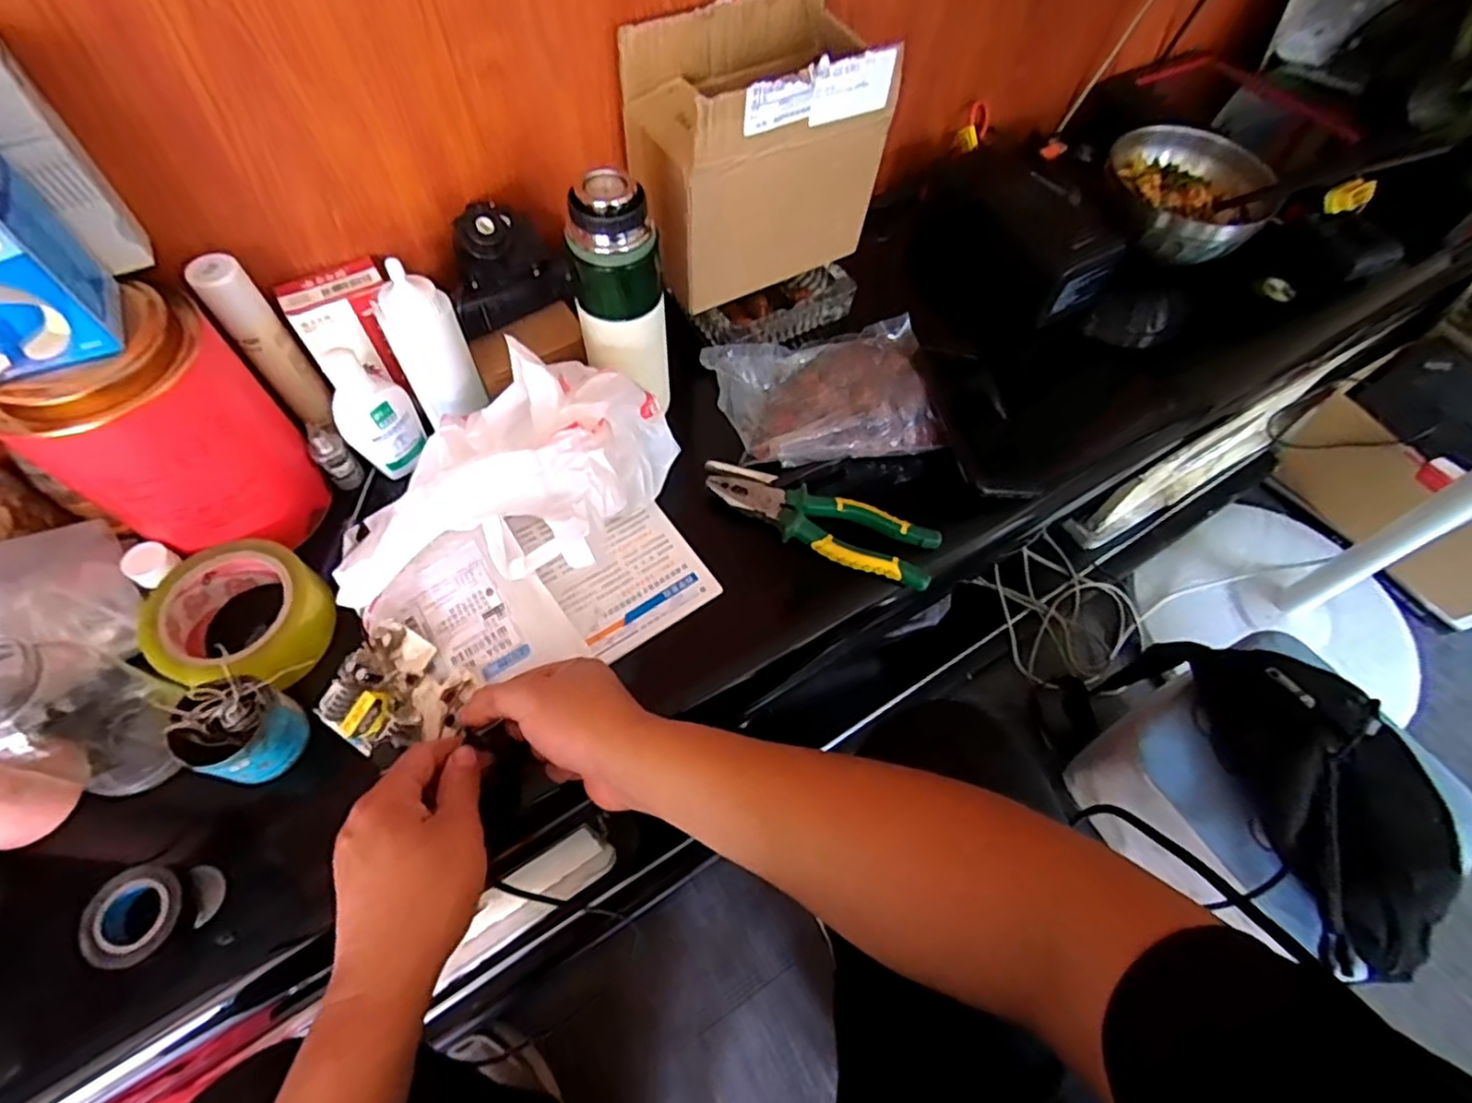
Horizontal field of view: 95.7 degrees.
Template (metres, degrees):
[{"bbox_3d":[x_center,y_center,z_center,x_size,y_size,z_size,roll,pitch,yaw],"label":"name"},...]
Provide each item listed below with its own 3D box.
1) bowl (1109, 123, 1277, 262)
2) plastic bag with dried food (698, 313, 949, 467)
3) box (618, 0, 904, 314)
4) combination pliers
[{"bbox_3d":[0.479,-0.377,0.704,0.157,0.053,0.157,21,61,10],"label":"bowl"},{"bbox_3d":[0.091,-0.146,0.588,0.220,0.045,0.144,-18,62,-12],"label":"plastic bag with dried food"},{"bbox_3d":[0.015,-0.339,0.570,0.198,0.177,0.118,-26,64,-16],"label":"box"},{"bbox_3d":[0.066,-0.026,0.545,0.195,0.019,0.054,19,61,9],"label":"combination pliers"}]

